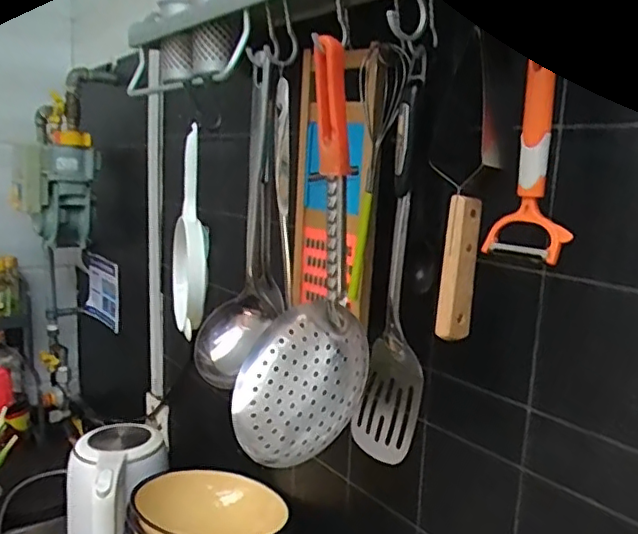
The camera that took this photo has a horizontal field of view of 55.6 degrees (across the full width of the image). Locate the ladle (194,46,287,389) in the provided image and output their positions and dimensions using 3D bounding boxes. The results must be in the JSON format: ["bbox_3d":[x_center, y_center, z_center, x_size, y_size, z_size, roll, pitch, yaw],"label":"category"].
[{"bbox_3d":[-0.075,-0.041,0.566,0.082,0.294,0.067,4,10,11],"label":"ladle"}]

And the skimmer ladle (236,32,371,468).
[{"bbox_3d":[-0.013,-0.006,0.498,0.107,0.312,0.108,1,10,-7],"label":"skimmer ladle"}]

